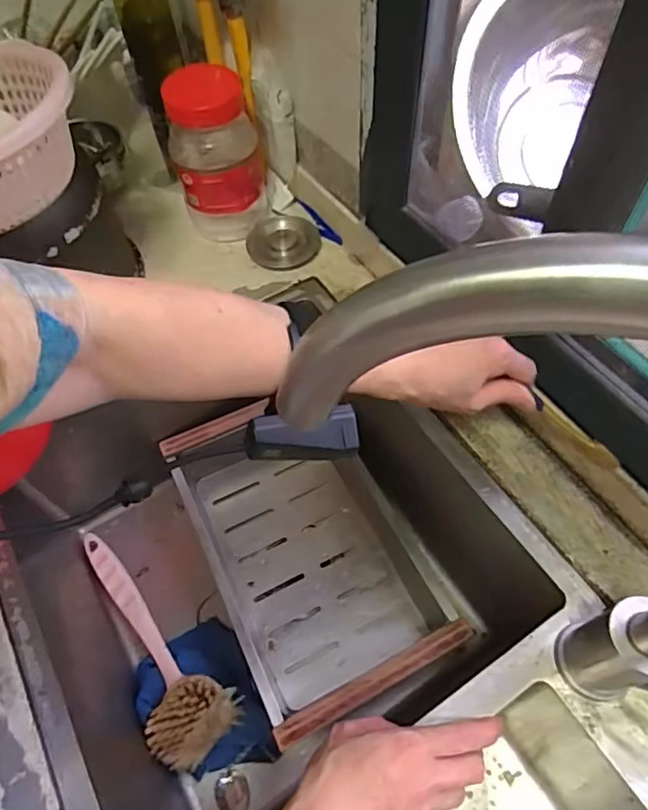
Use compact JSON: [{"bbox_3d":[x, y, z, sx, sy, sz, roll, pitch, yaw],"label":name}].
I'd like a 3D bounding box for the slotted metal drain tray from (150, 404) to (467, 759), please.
[{"bbox_3d":[-0.018,0.152,0.615,0.193,0.088,0.327,-24,60,-12],"label":"slotted metal drain tray"}]

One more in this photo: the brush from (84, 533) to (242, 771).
[{"bbox_3d":[-0.197,0.243,0.577,0.078,0.054,0.263,-41,64,-20],"label":"brush"}]

